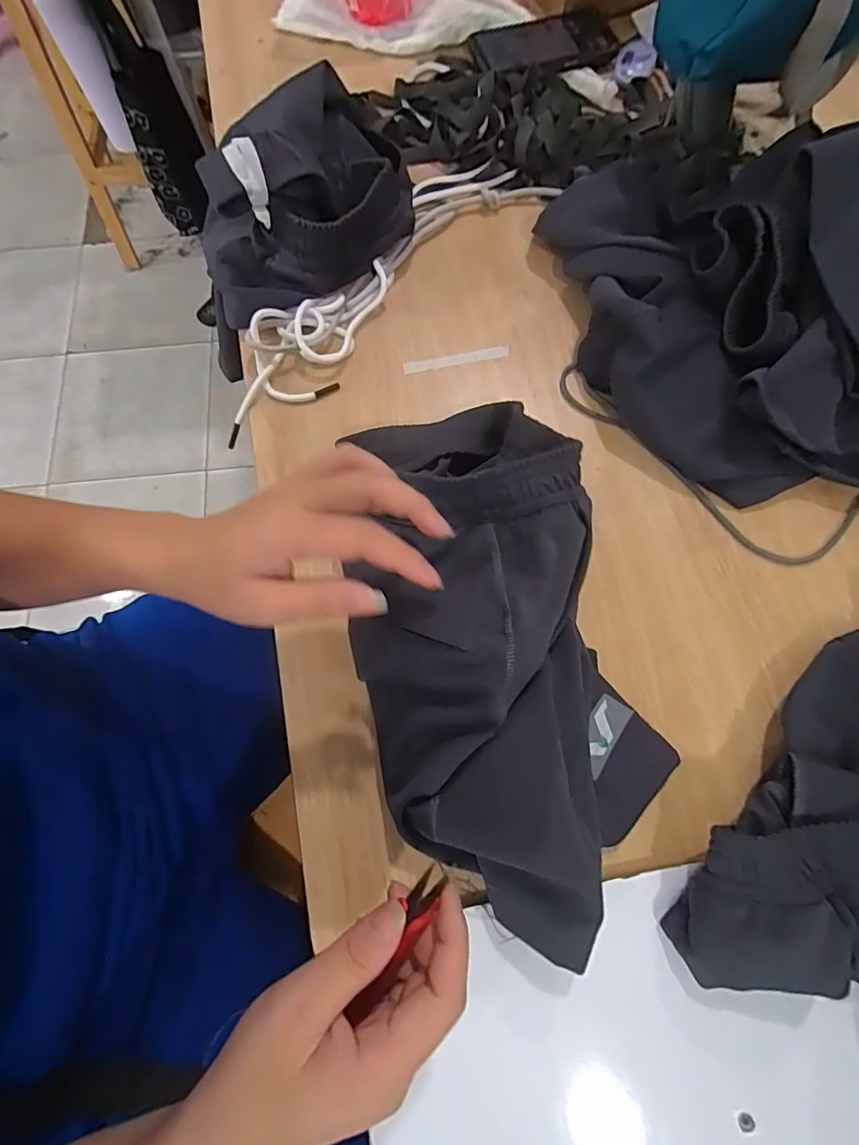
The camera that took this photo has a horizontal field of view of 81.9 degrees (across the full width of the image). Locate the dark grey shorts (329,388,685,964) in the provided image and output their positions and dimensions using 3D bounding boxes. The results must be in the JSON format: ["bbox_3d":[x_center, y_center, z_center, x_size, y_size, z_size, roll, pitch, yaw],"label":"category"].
[{"bbox_3d":[0.046,0.040,0.330,0.180,0.082,0.353,-6,78,-1],"label":"dark grey shorts"}]

